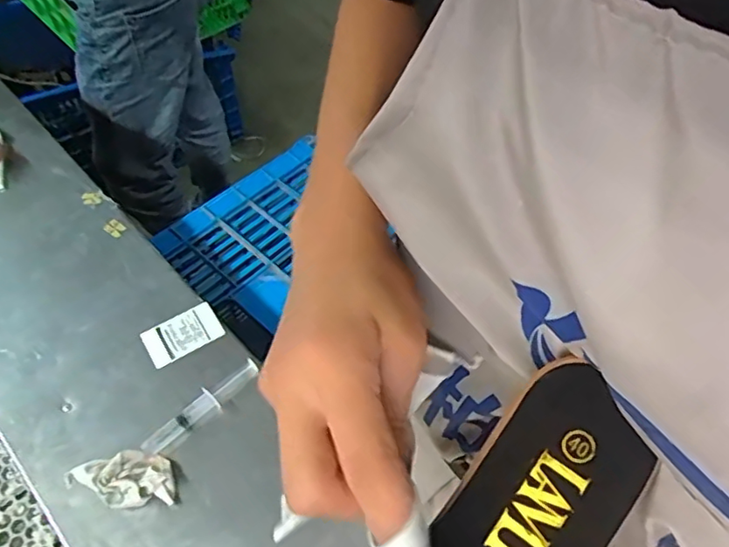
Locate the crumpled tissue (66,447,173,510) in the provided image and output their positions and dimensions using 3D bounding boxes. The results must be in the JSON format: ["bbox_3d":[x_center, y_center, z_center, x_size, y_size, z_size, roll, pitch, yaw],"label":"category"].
[{"bbox_3d":[-0.229,0.191,0.535,0.106,0.027,0.051,9,59,8],"label":"crumpled tissue"}]

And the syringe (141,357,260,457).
[{"bbox_3d":[-0.163,0.134,0.576,0.132,0.021,0.019,-40,64,-19],"label":"syringe"}]

